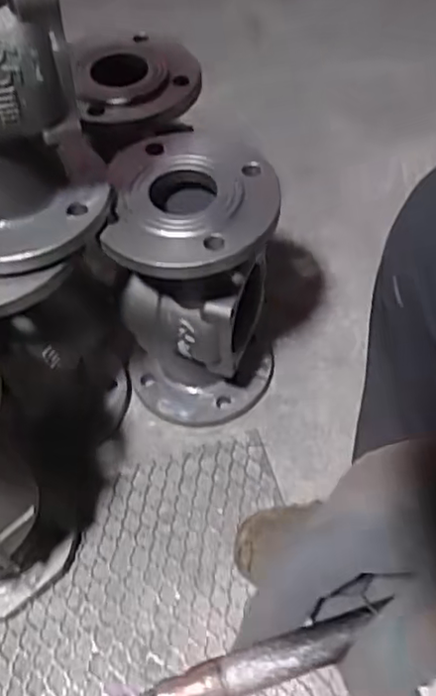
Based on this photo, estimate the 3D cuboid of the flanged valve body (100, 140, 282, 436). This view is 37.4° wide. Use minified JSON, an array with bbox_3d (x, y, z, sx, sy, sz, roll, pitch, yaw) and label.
[{"bbox_3d":[-0.023,-0.054,0.715,0.171,0.310,0.173,1,55,3],"label":"flanged valve body"}]

